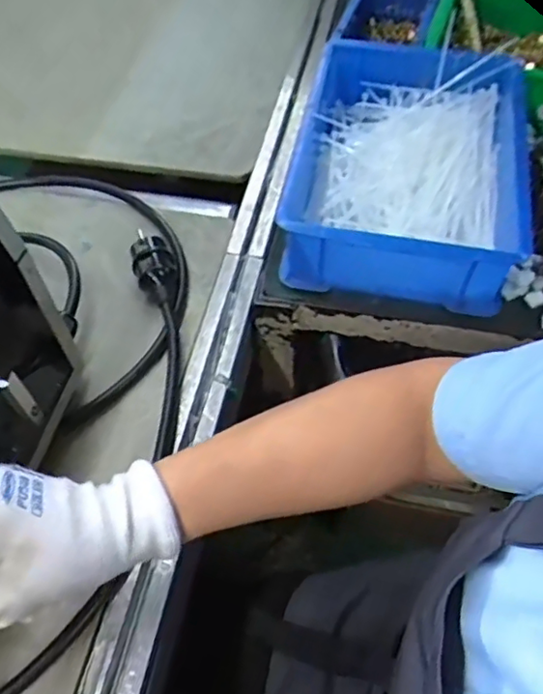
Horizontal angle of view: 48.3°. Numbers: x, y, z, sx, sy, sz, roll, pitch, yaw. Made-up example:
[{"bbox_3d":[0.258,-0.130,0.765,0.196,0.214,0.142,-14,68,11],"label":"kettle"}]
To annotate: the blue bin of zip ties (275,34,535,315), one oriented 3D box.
[{"bbox_3d":[0.148,-0.182,0.611,0.231,0.100,0.336,7,55,6],"label":"blue bin of zip ties"}]

